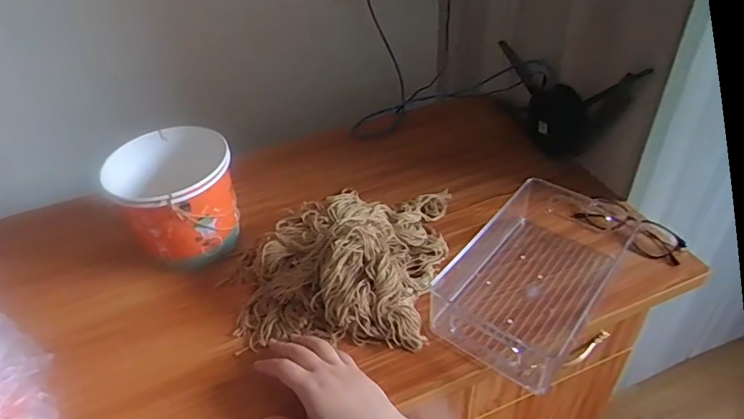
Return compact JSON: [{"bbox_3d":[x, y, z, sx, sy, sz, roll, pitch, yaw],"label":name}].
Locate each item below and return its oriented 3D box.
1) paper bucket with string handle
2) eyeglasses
[{"bbox_3d":[-0.262,-0.011,0.704,0.151,0.175,0.147,-20,42,-19],"label":"paper bucket with string handle"},{"bbox_3d":[0.342,0.023,0.686,0.140,0.044,0.050,22,46,28],"label":"eyeglasses"}]

